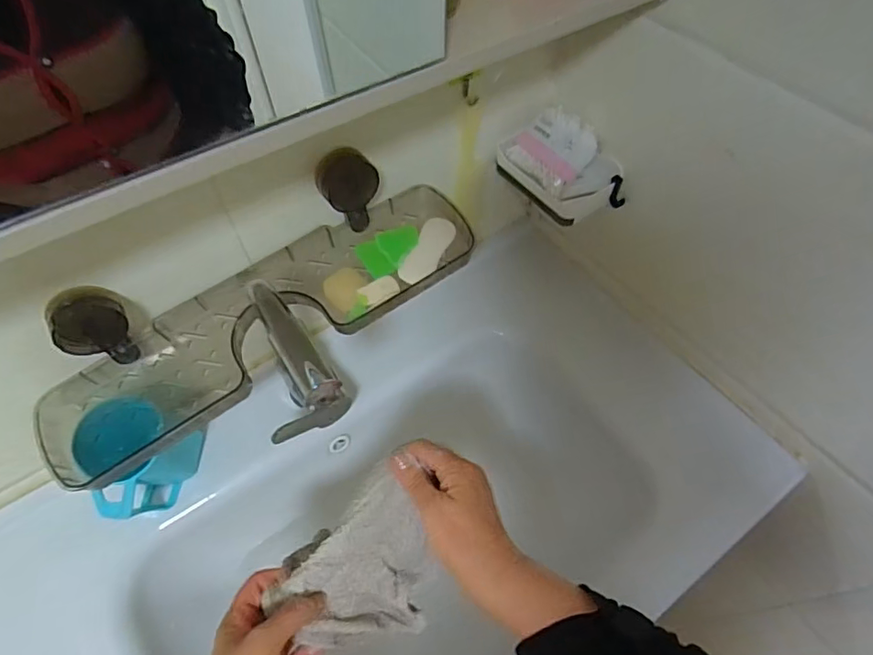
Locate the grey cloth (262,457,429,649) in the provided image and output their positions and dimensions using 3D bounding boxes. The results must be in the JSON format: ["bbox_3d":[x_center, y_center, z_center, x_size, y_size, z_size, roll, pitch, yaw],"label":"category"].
[{"bbox_3d":[-0.050,0.196,0.411,0.088,0.057,0.120,36,64,22],"label":"grey cloth"}]

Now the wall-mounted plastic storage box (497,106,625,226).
[{"bbox_3d":[0.145,-0.190,0.603,0.084,0.085,0.135,-31,61,-18],"label":"wall-mounted plastic storage box"}]

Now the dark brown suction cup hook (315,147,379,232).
[{"bbox_3d":[-0.087,-0.136,0.529,0.056,0.092,0.024,-20,59,-12],"label":"dark brown suction cup hook"}]

